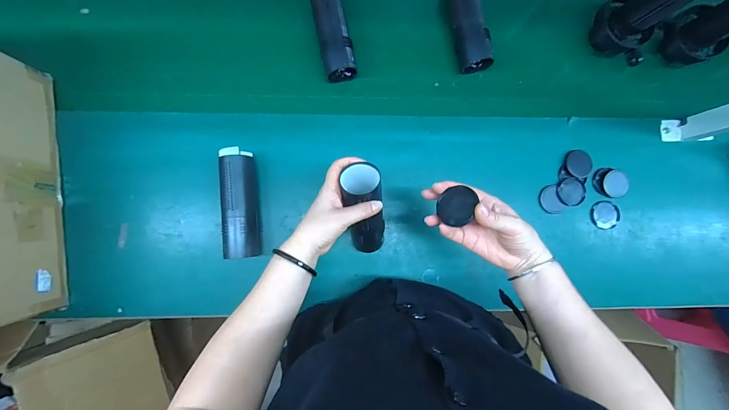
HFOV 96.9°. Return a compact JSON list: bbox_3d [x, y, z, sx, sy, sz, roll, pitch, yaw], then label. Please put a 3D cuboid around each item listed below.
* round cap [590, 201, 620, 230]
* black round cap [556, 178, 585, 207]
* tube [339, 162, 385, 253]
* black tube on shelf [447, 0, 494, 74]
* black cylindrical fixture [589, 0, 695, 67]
[{"bbox_3d":[0.433,0.018,0.580,0.053,0.007,0.050,0,86,-2],"label":"round cap"},{"bbox_3d":[0.369,-0.023,0.576,0.051,0.008,0.049,0,86,-2],"label":"black round cap"},{"bbox_3d":[0.001,0.012,0.474,0.054,0.158,0.044,-6,51,-3],"label":"tube"},{"bbox_3d":[0.182,-0.325,0.567,0.045,0.053,0.168,-15,87,-3],"label":"black tube on shelf"},{"bbox_3d":[0.461,-0.313,0.529,0.078,0.156,0.105,-44,89,-4],"label":"black cylindrical fixture"}]

